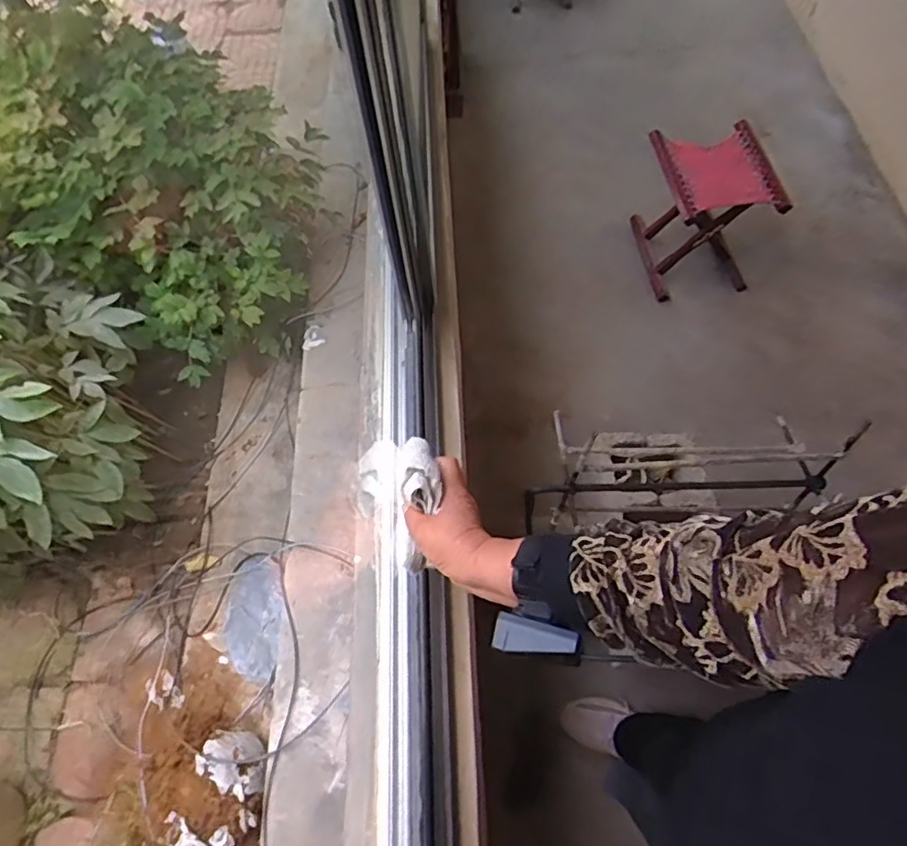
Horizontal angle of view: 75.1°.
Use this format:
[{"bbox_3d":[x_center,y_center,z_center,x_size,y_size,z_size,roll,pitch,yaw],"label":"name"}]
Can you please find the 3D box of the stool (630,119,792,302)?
[{"bbox_3d":[0.677,-0.579,1.618,0.255,0.334,0.340,-13,62,-3],"label":"stool"}]

